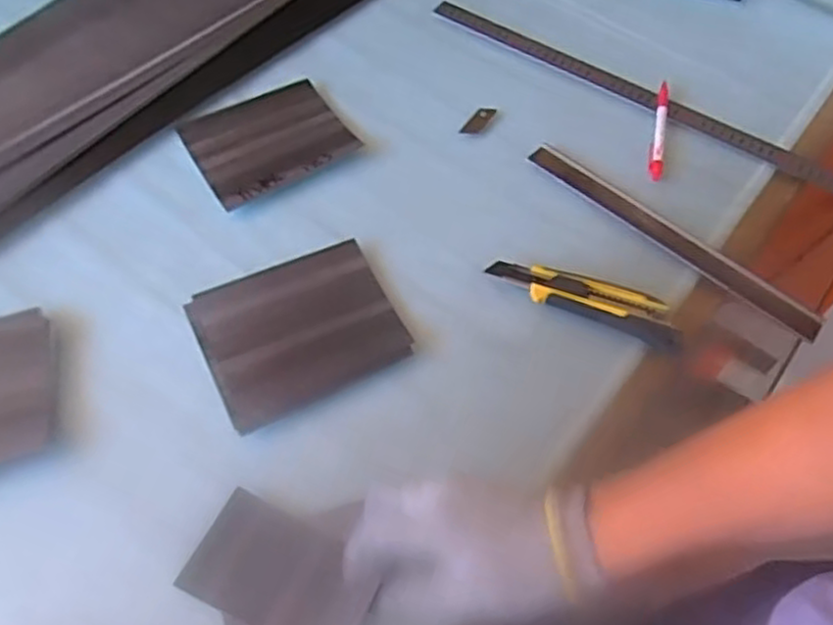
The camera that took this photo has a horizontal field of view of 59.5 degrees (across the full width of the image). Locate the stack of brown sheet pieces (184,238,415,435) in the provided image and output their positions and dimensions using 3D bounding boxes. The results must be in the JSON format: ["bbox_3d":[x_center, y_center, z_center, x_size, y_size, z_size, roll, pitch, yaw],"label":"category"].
[{"bbox_3d":[-0.092,0.011,0.576,0.147,0.014,0.125,-26,60,-16],"label":"stack of brown sheet pieces"}]

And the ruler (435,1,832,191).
[{"bbox_3d":[0.278,-0.187,0.714,0.600,0.010,0.028,30,67,17],"label":"ruler"}]

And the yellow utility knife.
[{"bbox_3d":[0.136,-0.013,0.590,0.155,0.018,0.036,21,59,14],"label":"yellow utility knife"}]

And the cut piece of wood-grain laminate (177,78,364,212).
[{"bbox_3d":[-0.141,-0.165,0.688,0.137,0.007,0.123,-27,60,-16],"label":"cut piece of wood-grain laminate"}]

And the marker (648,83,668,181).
[{"bbox_3d":[0.235,-0.178,0.705,0.013,0.009,0.129,11,57,8],"label":"marker"}]

